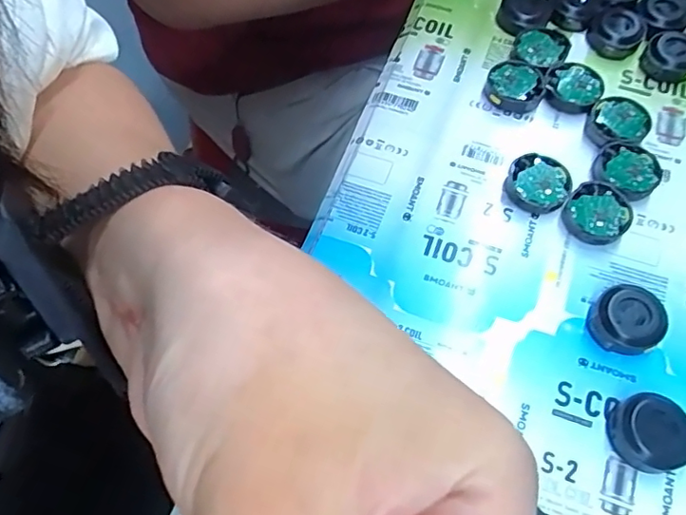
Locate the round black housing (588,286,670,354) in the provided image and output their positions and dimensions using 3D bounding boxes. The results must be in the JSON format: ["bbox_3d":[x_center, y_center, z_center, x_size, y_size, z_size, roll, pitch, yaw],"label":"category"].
[{"bbox_3d":[0.125,0.028,0.250,0.028,0.015,0.028,0,62,1],"label":"round black housing"}]

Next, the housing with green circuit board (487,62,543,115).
[{"bbox_3d":[0.095,-0.094,0.315,0.028,0.011,0.028,7,62,5],"label":"housing with green circuit board"}]

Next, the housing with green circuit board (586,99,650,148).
[{"bbox_3d":[0.144,-0.070,0.302,0.031,0.011,0.028,-5,62,-2],"label":"housing with green circuit board"}]

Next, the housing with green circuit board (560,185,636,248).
[{"bbox_3d":[0.123,-0.021,0.276,0.030,0.011,0.029,0,62,1],"label":"housing with green circuit board"}]

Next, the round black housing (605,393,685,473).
[{"bbox_3d":[0.124,0.069,0.227,0.029,0.016,0.029,0,62,1],"label":"round black housing"}]

